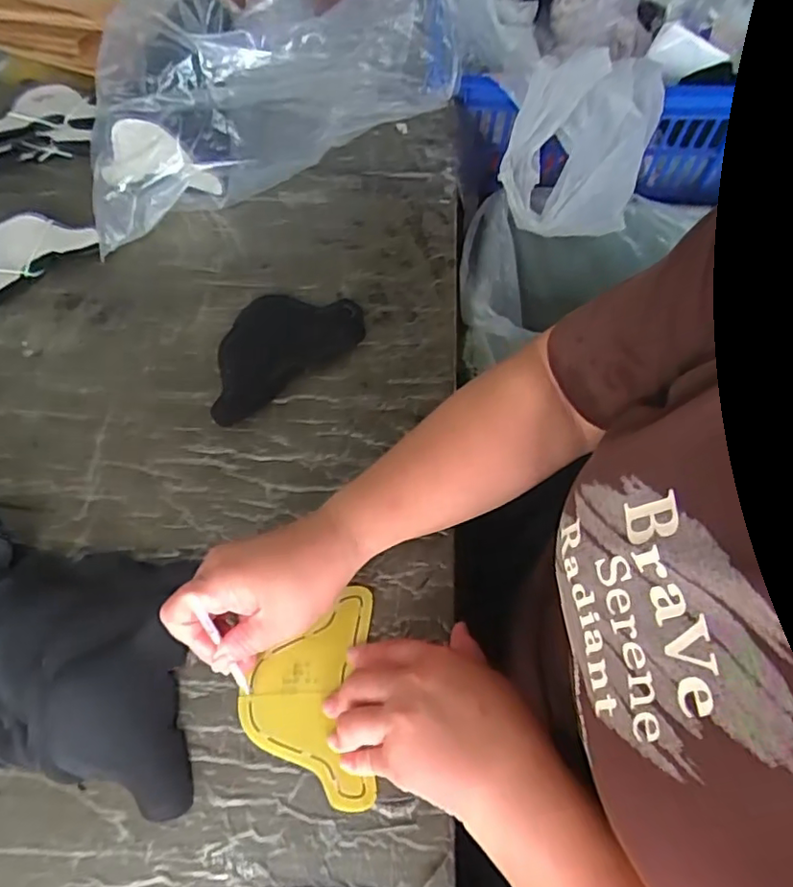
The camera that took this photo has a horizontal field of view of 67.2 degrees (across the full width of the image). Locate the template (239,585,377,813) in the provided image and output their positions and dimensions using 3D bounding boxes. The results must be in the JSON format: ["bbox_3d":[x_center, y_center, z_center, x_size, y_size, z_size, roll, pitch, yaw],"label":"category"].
[{"bbox_3d":[-0.061,0.172,0.412,0.089,0.004,0.136,-3,63,0],"label":"template"}]

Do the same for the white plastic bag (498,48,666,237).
[{"bbox_3d":[0.208,-0.343,0.675,0.150,0.056,0.208,17,104,5],"label":"white plastic bag"}]

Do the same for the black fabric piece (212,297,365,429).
[{"bbox_3d":[-0.115,-0.093,0.557,0.163,0.010,0.099,-36,67,-18],"label":"black fabric piece"}]

